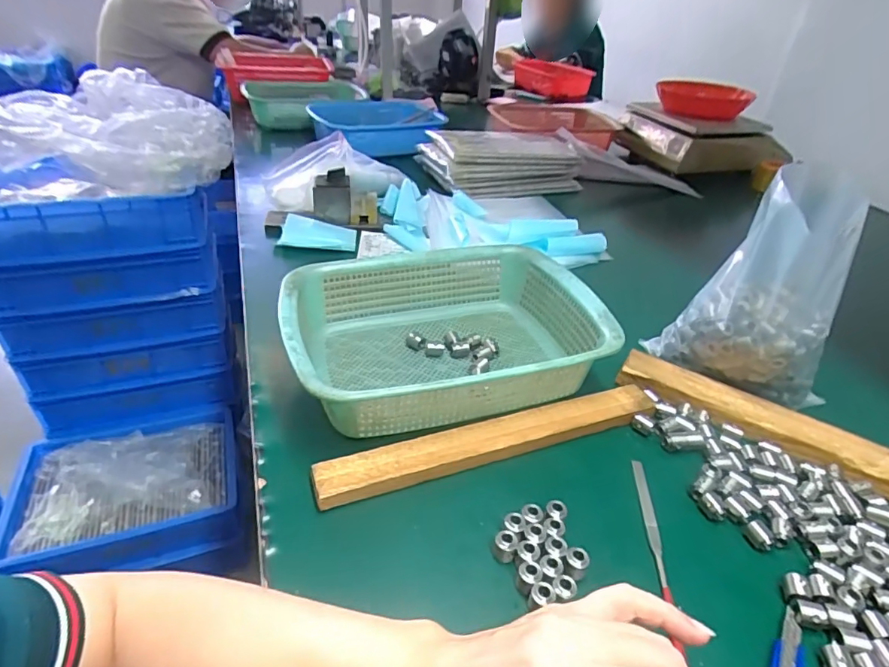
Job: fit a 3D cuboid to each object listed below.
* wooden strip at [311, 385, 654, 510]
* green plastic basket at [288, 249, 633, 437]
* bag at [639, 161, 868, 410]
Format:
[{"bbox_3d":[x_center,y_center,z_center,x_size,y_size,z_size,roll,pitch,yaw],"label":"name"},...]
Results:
[{"bbox_3d":[0.047,0.087,0.439,0.308,0.017,0.035,-11,39,-19],"label":"wooden strip"},{"bbox_3d":[-0.004,0.000,0.514,0.283,0.078,0.219,-9,38,-16],"label":"green plastic basket"},{"bbox_3d":[0.298,-0.042,0.488,0.156,0.200,0.086,30,44,32],"label":"bag"}]

